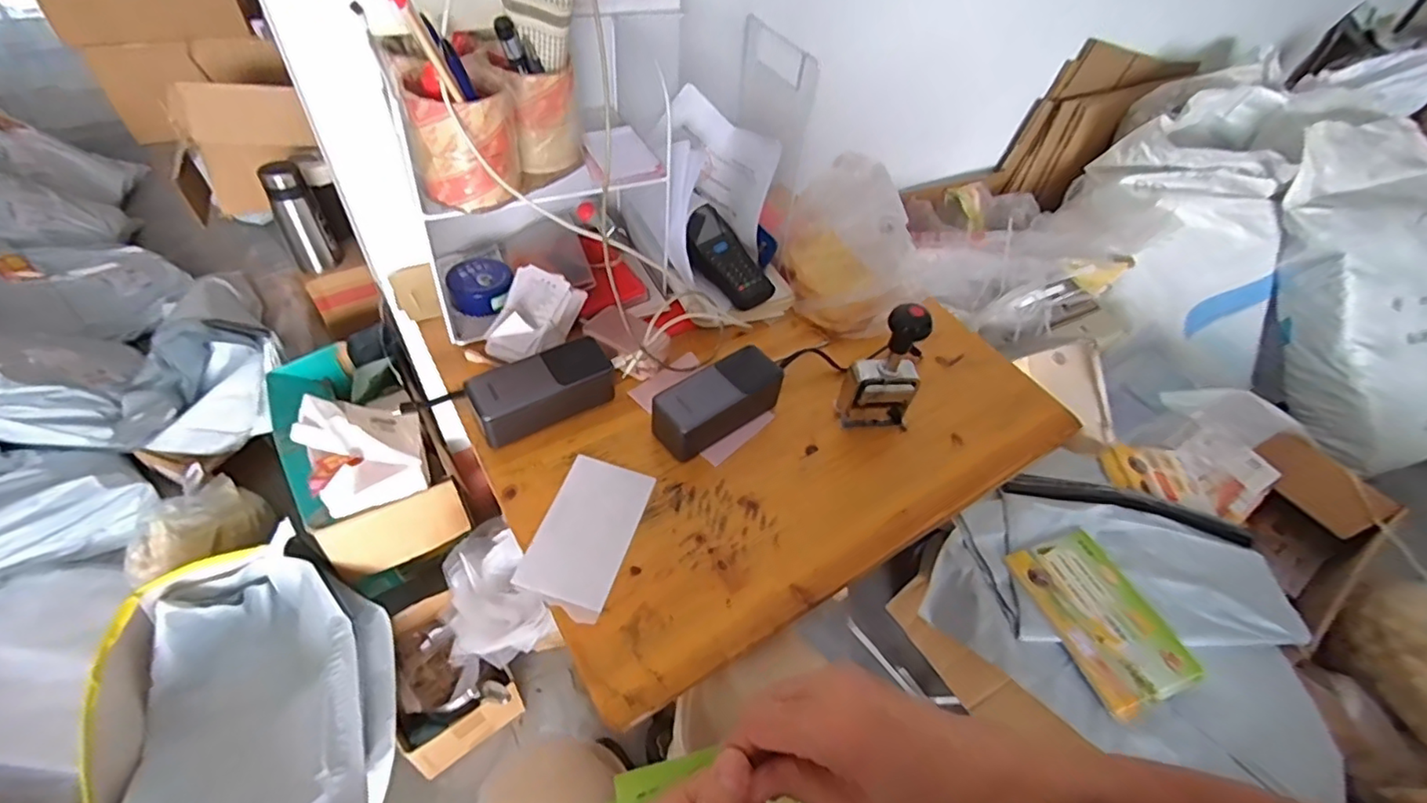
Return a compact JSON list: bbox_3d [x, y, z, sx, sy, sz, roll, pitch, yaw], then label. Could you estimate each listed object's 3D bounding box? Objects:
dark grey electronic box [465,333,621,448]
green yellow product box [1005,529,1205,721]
[{"bbox_3d":[-0.159,-0.012,0.582,0.137,0.058,0.047,-21,54,-23],"label":"dark grey electronic box"},{"bbox_3d":[0.518,0.284,0.808,0.147,0.020,0.218,-14,52,-18],"label":"green yellow product box"}]

